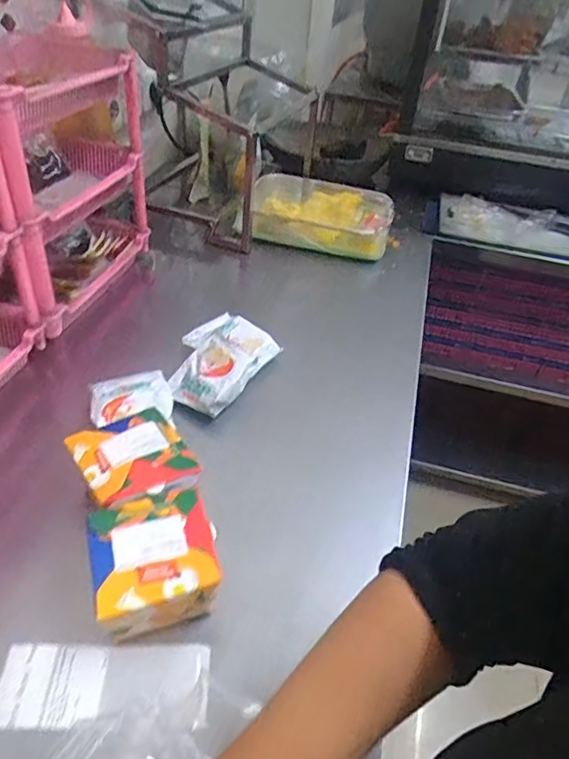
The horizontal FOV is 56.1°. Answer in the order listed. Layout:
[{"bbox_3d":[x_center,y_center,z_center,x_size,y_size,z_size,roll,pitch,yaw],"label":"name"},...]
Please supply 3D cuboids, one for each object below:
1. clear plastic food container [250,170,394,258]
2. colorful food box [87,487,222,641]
[{"bbox_3d":[0.076,-0.334,1.085,0.274,0.094,0.201,13,41,9],"label":"clear plastic food container"},{"bbox_3d":[-0.116,0.166,0.482,0.101,0.076,0.111,-9,42,-17],"label":"colorful food box"}]

